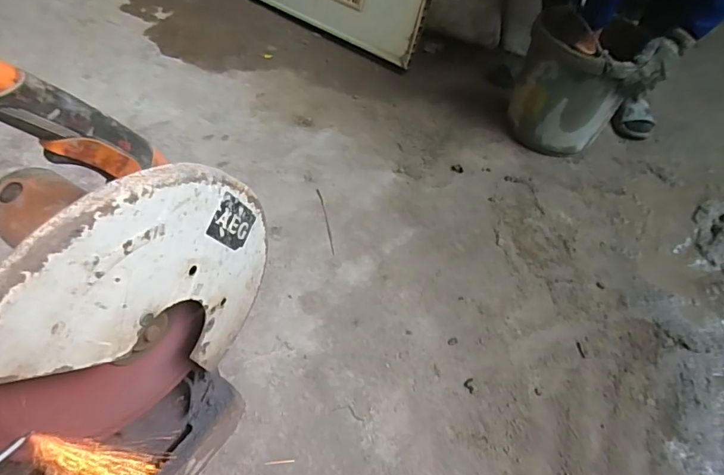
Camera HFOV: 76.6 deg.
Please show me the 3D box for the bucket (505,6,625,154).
[{"bbox_3d":[0.542,-0.401,1.226,0.252,0.290,0.241,24,52,14],"label":"bucket"}]

